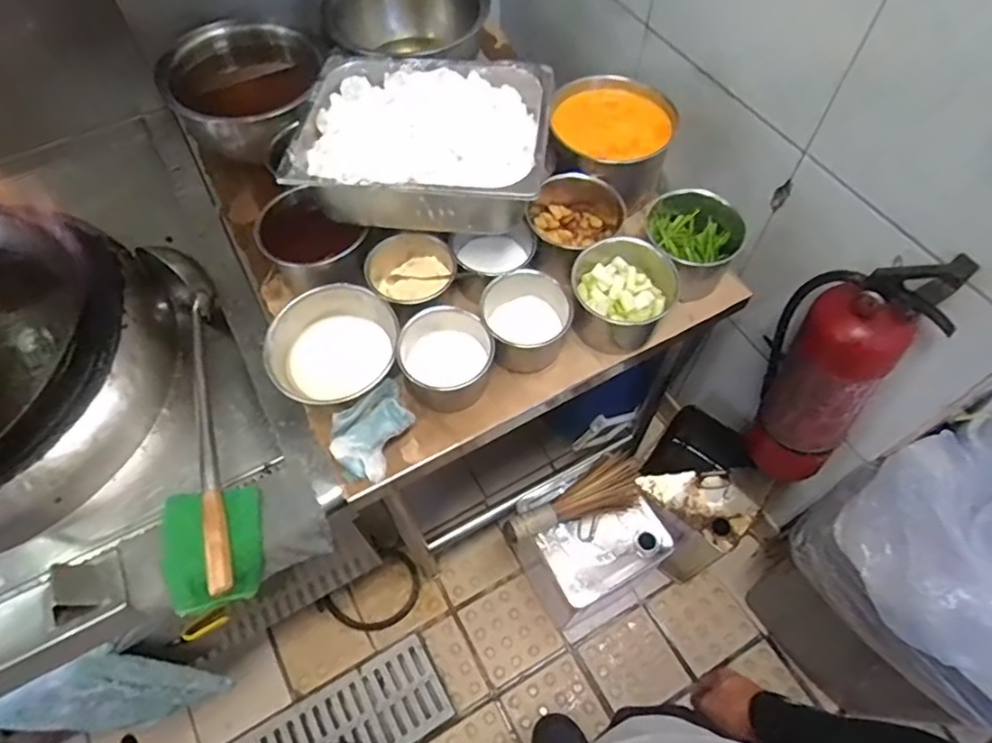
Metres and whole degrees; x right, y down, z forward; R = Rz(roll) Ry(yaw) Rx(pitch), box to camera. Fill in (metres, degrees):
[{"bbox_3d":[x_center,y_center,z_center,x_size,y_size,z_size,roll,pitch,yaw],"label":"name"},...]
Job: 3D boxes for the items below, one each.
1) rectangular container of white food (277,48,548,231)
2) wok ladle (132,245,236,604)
[{"bbox_3d":[-0.094,-0.301,0.797,0.314,0.098,0.256,6,60,3],"label":"rectangular container of white food"},{"bbox_3d":[-0.399,0.025,0.813,0.084,0.109,0.543,-21,62,-12],"label":"wok ladle"}]

